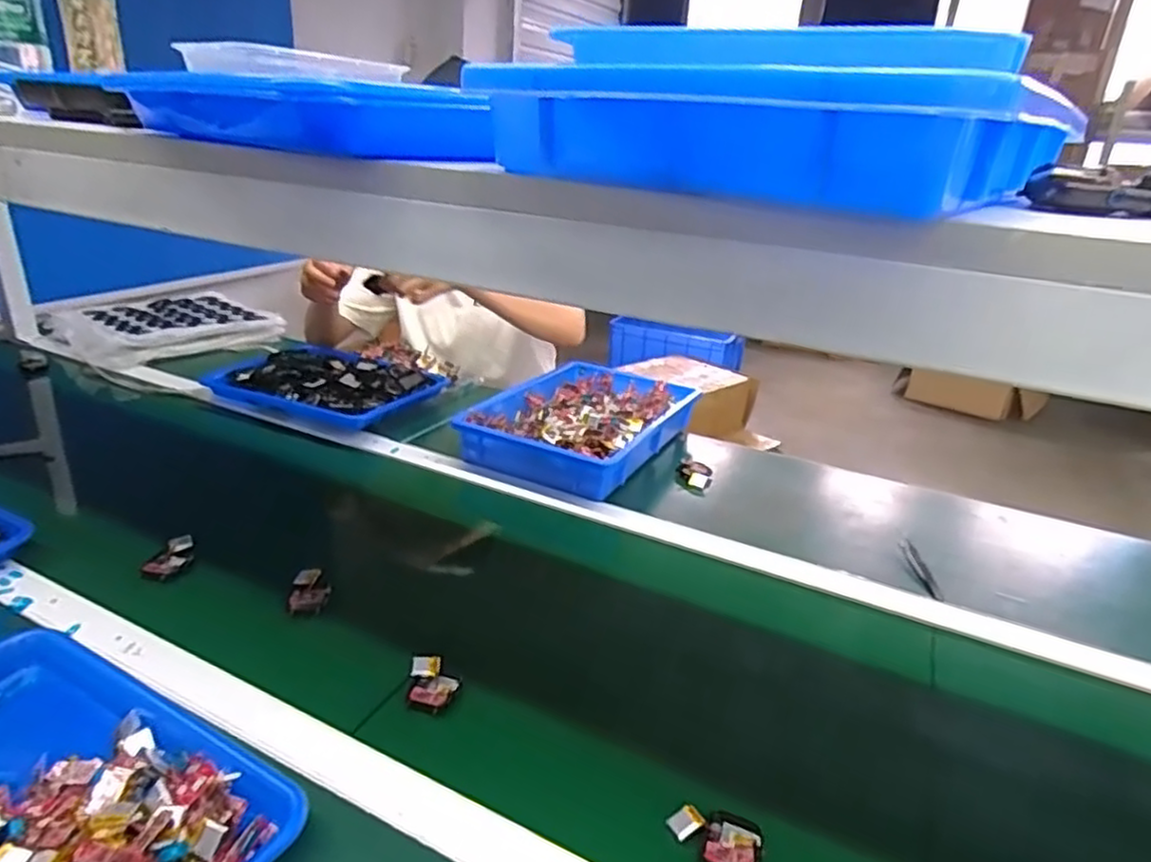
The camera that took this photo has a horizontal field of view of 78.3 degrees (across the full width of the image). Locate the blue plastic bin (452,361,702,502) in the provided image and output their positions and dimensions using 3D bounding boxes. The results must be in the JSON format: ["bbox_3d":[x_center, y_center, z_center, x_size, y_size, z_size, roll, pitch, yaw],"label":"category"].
[{"bbox_3d":[0.009,-0.017,1.065,0.256,0.055,0.348,16,27,26],"label":"blue plastic bin"}]

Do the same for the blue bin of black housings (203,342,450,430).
[{"bbox_3d":[-0.417,-0.087,1.165,0.339,0.047,0.210,12,25,18],"label":"blue bin of black housings"}]

